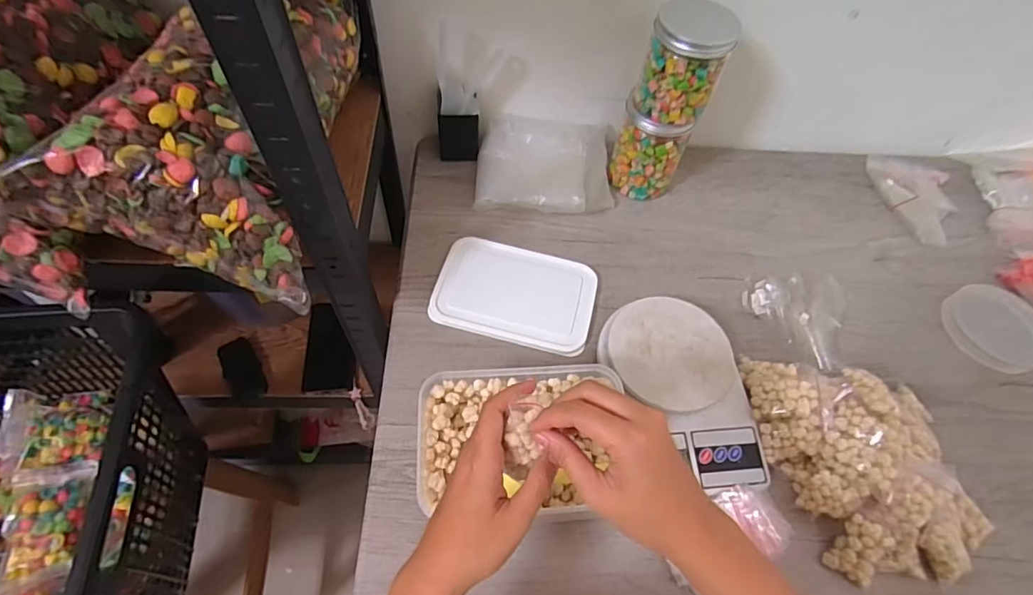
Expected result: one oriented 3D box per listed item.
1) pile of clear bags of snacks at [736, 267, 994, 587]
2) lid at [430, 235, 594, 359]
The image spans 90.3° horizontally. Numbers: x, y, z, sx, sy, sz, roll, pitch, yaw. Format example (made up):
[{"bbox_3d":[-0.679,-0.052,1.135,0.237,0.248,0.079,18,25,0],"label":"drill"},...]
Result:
[{"bbox_3d":[0.343,0.104,0.535,0.188,0.072,0.328,-1,58,-4],"label":"pile of clear bags of snacks"},{"bbox_3d":[0.001,-0.006,0.610,0.181,0.020,0.118,13,58,4],"label":"lid"}]

